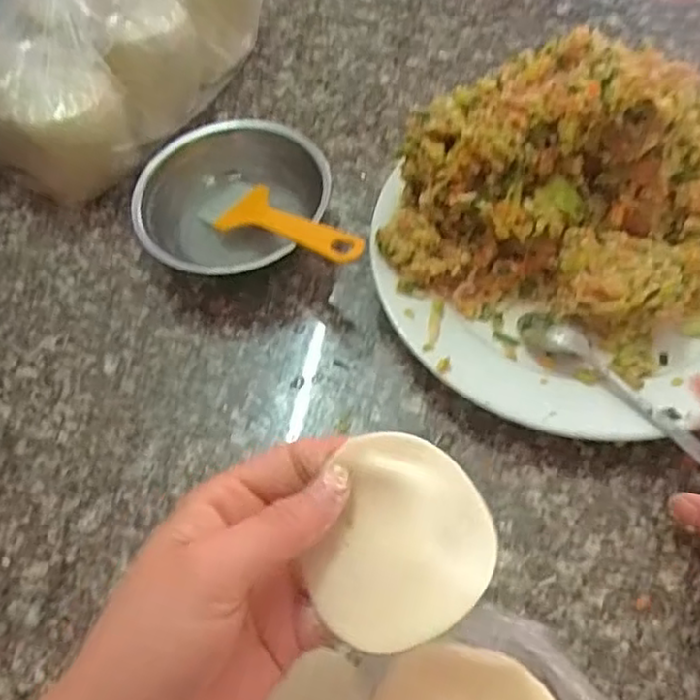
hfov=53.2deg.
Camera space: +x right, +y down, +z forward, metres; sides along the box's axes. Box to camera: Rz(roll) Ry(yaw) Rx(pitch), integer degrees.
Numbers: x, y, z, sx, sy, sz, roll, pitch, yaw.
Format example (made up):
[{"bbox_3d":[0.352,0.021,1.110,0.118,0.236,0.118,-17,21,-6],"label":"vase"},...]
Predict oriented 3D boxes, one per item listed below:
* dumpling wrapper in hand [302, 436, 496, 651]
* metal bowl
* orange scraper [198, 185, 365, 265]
[{"bbox_3d":[0.018,0.066,0.234,0.056,0.021,0.066,18,65,13],"label":"dumpling wrapper in hand"},{"bbox_3d":[-0.072,-0.094,0.443,0.111,0.053,0.097,20,63,16],"label":"metal bowl"},{"bbox_3d":[-0.040,-0.078,0.425,0.129,0.009,0.039,26,65,39],"label":"orange scraper"}]

